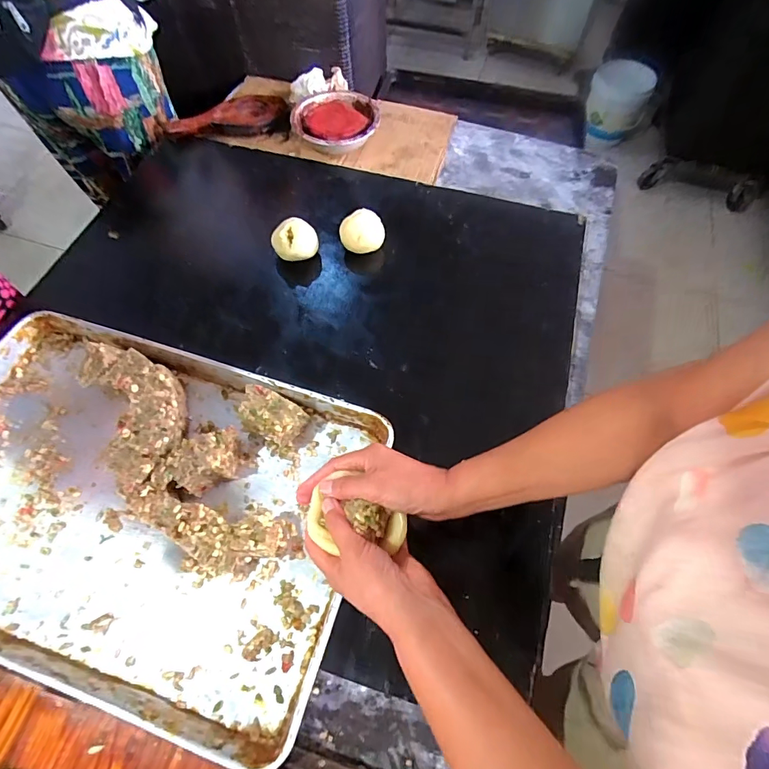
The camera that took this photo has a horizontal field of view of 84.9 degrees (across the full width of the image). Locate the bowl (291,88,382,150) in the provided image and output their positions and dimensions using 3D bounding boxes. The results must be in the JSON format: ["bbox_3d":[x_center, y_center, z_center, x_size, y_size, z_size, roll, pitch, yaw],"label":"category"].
[{"bbox_3d":[-0.104,-0.560,0.906,0.179,0.062,0.184,1,64,-1],"label":"bowl"}]

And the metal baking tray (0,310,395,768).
[{"bbox_3d":[-0.336,0.139,0.553,0.611,0.071,0.403,16,68,7],"label":"metal baking tray"}]

